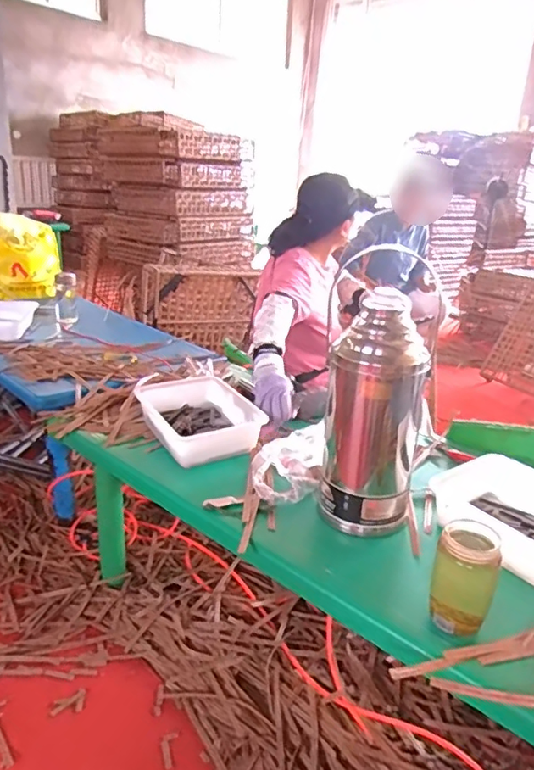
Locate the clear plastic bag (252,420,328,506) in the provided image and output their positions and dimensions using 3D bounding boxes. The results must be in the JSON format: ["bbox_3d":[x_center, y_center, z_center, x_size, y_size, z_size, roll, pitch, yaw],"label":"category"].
[{"bbox_3d":[0.039,0.135,1.002,0.126,0.089,0.157,6,21,3],"label":"clear plastic bag"}]

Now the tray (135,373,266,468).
[{"bbox_3d":[-0.139,0.064,1.164,0.213,0.065,0.258,-10,25,-32],"label":"tray"}]

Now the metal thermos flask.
[{"bbox_3d":[0.176,0.016,0.865,0.132,0.417,0.142,5,24,-2],"label":"metal thermos flask"}]

